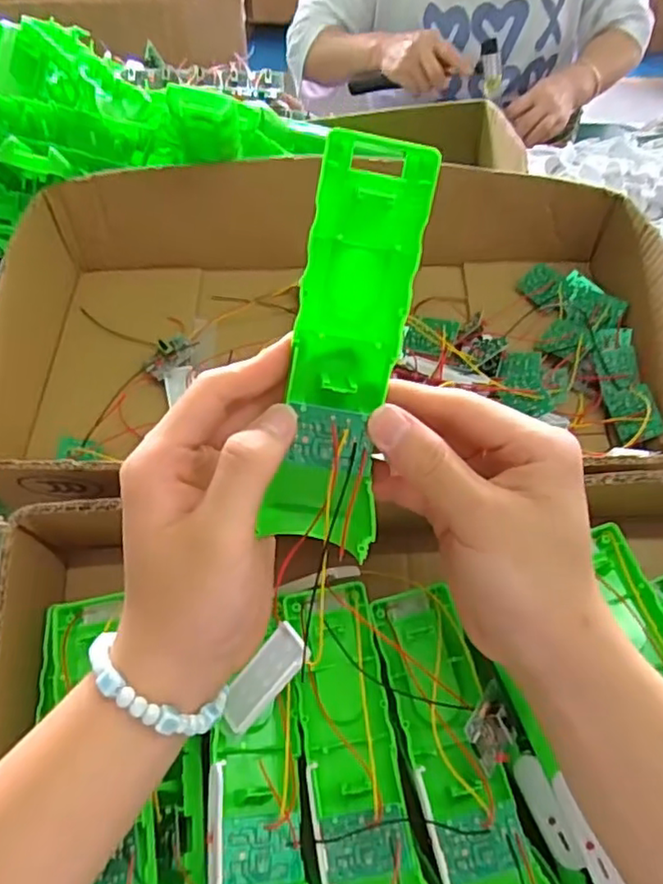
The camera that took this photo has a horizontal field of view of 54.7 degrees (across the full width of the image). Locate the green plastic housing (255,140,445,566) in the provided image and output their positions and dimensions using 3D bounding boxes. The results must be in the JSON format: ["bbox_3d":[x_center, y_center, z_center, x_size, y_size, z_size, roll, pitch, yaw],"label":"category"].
[{"bbox_3d":[0.006,-0.035,0.252,0.042,0.158,0.023,11,11,8],"label":"green plastic housing"}]

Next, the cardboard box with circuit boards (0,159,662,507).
[{"bbox_3d":[0.004,-0.072,0.416,0.420,0.095,0.246,-1,49,-2],"label":"cardboard box with circuit boards"}]

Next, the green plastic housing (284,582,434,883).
[{"bbox_3d":[0.011,0.145,0.293,0.046,0.025,0.156,-7,65,-8],"label":"green plastic housing"}]

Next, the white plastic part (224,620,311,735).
[{"bbox_3d":[-0.031,0.109,0.296,0.020,0.006,0.051,37,91,27],"label":"white plastic part"}]

